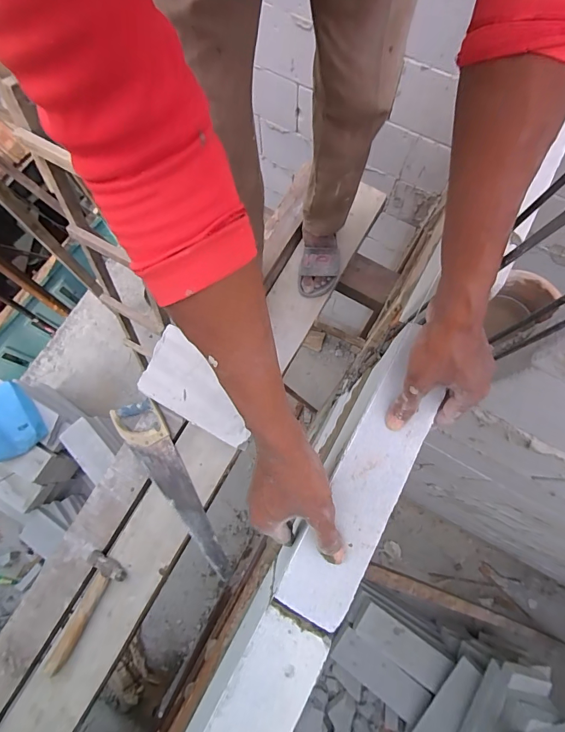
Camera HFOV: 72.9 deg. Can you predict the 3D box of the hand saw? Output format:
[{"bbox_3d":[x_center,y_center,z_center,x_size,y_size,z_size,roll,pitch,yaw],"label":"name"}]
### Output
[{"bbox_3d":[-0.282,0.304,1.020,0.122,0.028,0.505,-36,78,-8],"label":"hand saw"}]

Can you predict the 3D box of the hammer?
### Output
[{"bbox_3d":[-0.517,0.612,0.951,0.109,0.053,0.308,33,79,8],"label":"hammer"}]

